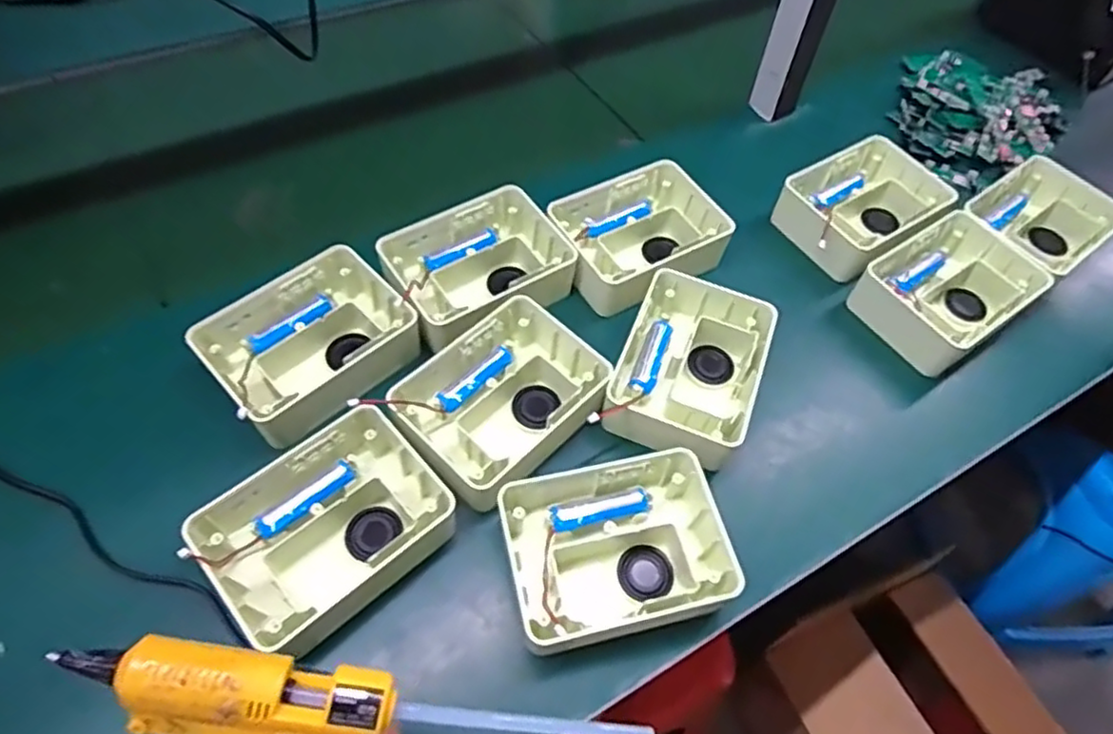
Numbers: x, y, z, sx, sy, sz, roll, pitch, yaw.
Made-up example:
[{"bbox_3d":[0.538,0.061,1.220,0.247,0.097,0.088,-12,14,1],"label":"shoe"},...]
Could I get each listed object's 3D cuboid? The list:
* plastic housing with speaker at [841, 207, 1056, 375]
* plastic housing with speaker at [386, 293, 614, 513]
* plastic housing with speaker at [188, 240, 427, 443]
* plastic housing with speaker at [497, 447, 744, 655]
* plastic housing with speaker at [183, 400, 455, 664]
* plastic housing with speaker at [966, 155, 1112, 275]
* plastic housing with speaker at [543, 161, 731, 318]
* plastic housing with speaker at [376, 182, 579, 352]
[{"bbox_3d":[0.355,-0.070,0.601,0.148,0.044,0.108,-28,62,-21],"label":"plastic housing with speaker"},{"bbox_3d":[-0.040,0.026,0.505,0.111,0.045,0.153,39,62,21],"label":"plastic housing with speaker"},{"bbox_3d":[-0.194,-0.013,0.523,0.117,0.058,0.156,40,62,22],"label":"plastic housing with speaker"},{"bbox_3d":[0.039,0.124,0.452,0.146,0.050,0.109,-12,57,-12],"label":"plastic housing with speaker"},{"bbox_3d":[-0.151,0.111,0.447,0.146,0.060,0.111,-36,65,-25],"label":"plastic housing with speaker"},{"bbox_3d":[0.471,-0.140,0.653,0.137,0.045,0.108,-32,63,-23],"label":"plastic housing with speaker"},{"bbox_3d":[0.076,-0.118,0.605,0.159,0.044,0.113,-26,61,-20],"label":"plastic housing with speaker"},{"bbox_3d":[-0.066,-0.083,0.571,0.147,0.048,0.120,-28,62,-21],"label":"plastic housing with speaker"}]

